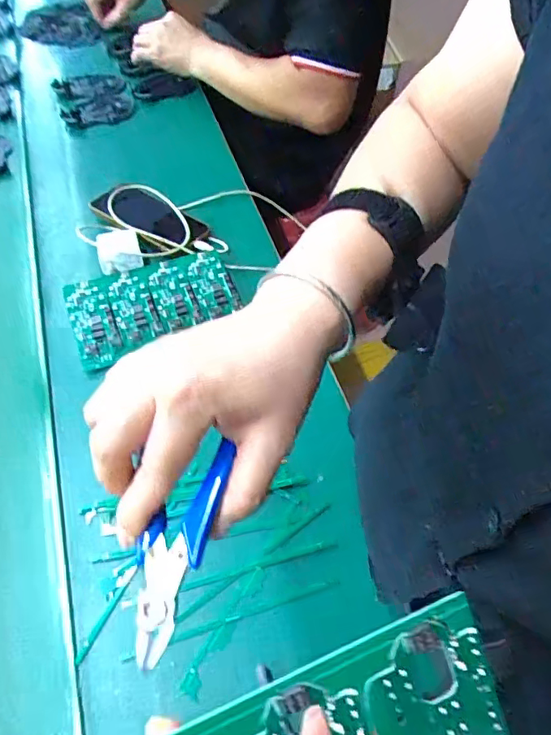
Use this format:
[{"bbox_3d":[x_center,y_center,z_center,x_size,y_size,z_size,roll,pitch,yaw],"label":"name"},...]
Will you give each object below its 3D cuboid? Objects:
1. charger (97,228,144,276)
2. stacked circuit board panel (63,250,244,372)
[{"bbox_3d":[-0.195,-0.148,0.649,0.050,0.021,0.061,-15,58,-11],"label":"charger"},{"bbox_3d":[-0.144,-0.079,0.622,0.194,0.009,0.109,-22,67,-19],"label":"stacked circuit board panel"}]

